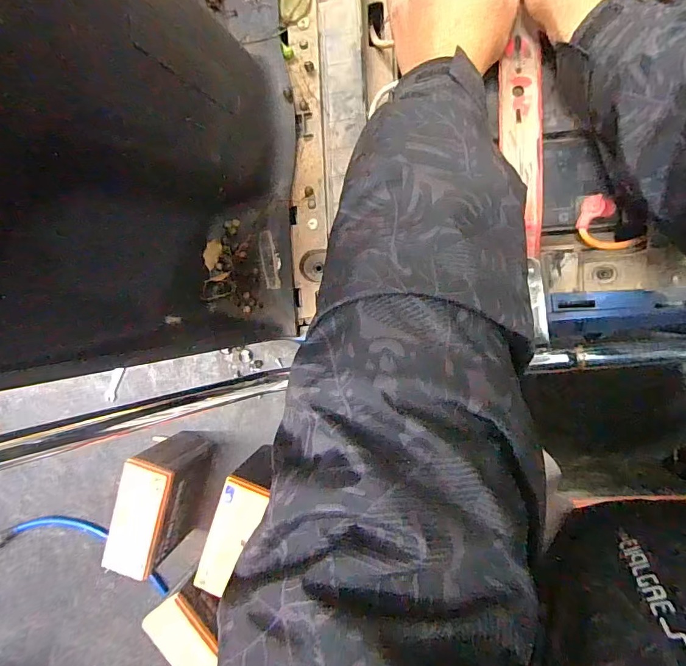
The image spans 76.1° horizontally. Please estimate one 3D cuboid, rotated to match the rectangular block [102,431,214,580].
[{"bbox_3d":[-0.308,0.281,0.739,0.075,0.150,0.175,13,95,7],"label":"rectangular block"}]

